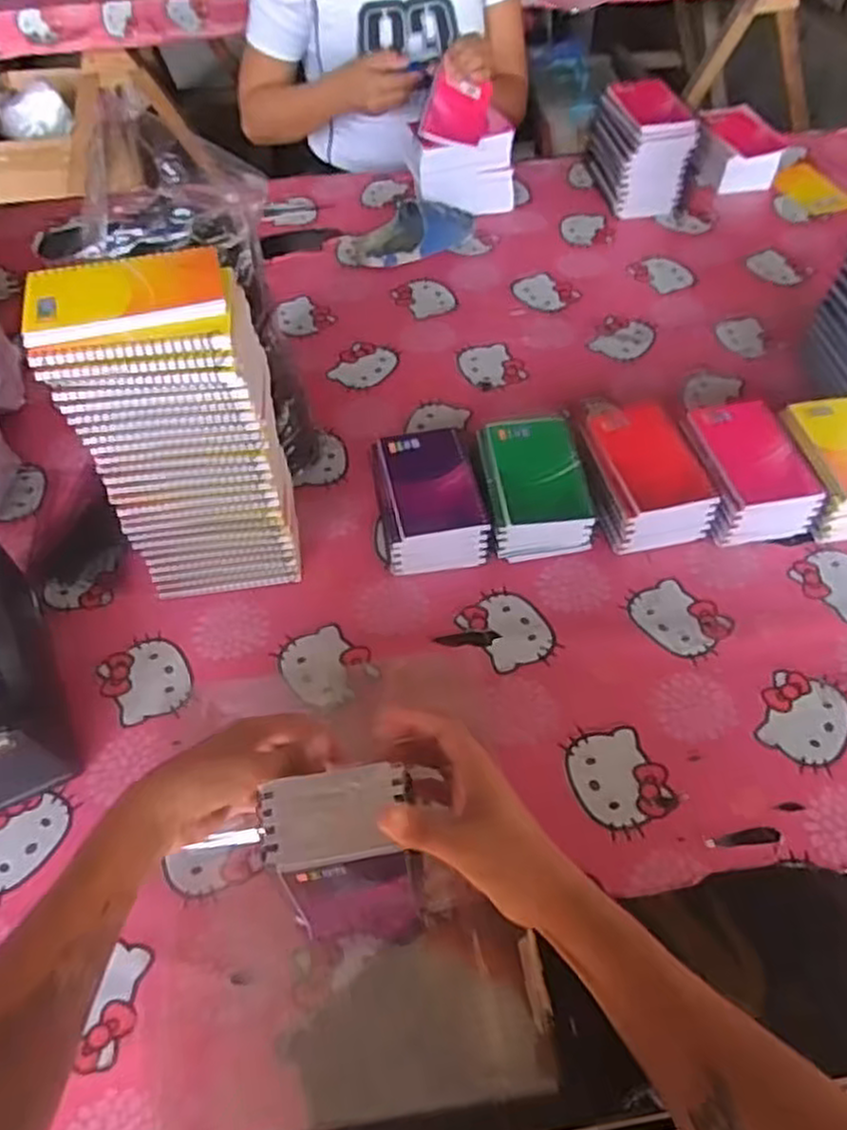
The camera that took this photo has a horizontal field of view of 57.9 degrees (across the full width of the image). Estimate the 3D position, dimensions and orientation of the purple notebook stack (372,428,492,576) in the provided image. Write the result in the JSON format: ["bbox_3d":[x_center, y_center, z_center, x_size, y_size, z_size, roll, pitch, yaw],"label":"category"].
[{"bbox_3d":[0.005,-0.061,0.739,0.091,0.066,0.136,-8,53,-4],"label":"purple notebook stack"}]

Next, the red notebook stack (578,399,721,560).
[{"bbox_3d":[0.213,-0.085,0.752,0.100,0.065,0.138,-13,53,-8],"label":"red notebook stack"}]

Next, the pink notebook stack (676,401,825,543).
[{"bbox_3d":[0.316,-0.090,0.755,0.096,0.060,0.134,-9,53,-5],"label":"pink notebook stack"}]

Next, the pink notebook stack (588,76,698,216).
[{"bbox_3d":[0.302,-0.585,1.084,0.102,0.130,0.159,-13,54,-8],"label":"pink notebook stack"}]

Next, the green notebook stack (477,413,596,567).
[{"bbox_3d":[0.105,-0.072,0.741,0.089,0.066,0.131,-6,53,-2],"label":"green notebook stack"}]

